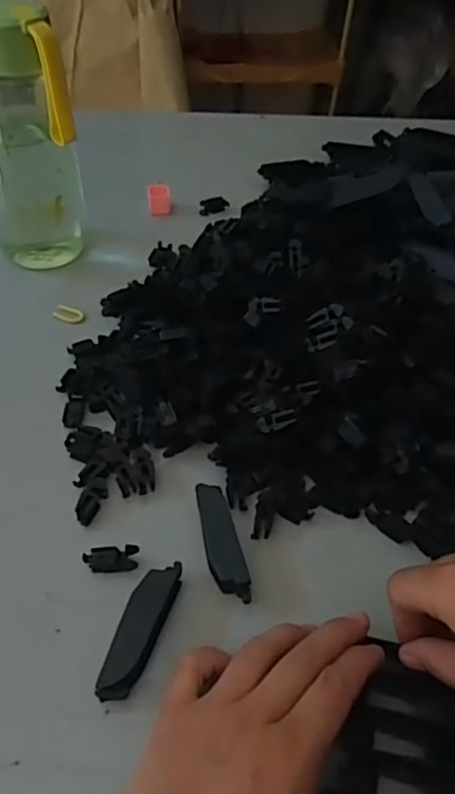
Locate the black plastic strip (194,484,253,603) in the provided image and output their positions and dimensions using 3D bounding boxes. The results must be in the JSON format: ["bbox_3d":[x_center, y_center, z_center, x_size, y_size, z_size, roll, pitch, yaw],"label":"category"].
[{"bbox_3d":[-0.003,0.080,0.353,0.019,0.010,0.071,-8,48,-11],"label":"black plastic strip"}]

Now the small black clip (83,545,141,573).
[{"bbox_3d":[-0.064,0.089,0.345,0.029,0.006,0.013,-3,48,-6],"label":"small black clip"}]

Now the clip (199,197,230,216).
[{"bbox_3d":[-0.014,-0.186,0.607,0.031,0.010,0.015,-25,54,-24],"label":"clip"}]

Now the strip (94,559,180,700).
[{"bbox_3d":[-0.044,0.117,0.317,0.019,0.013,0.073,15,48,10],"label":"strip"}]

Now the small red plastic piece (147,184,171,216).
[{"bbox_3d":[-0.064,-0.188,0.594,0.020,0.022,0.017,-6,48,-9],"label":"small red plastic piece"}]

